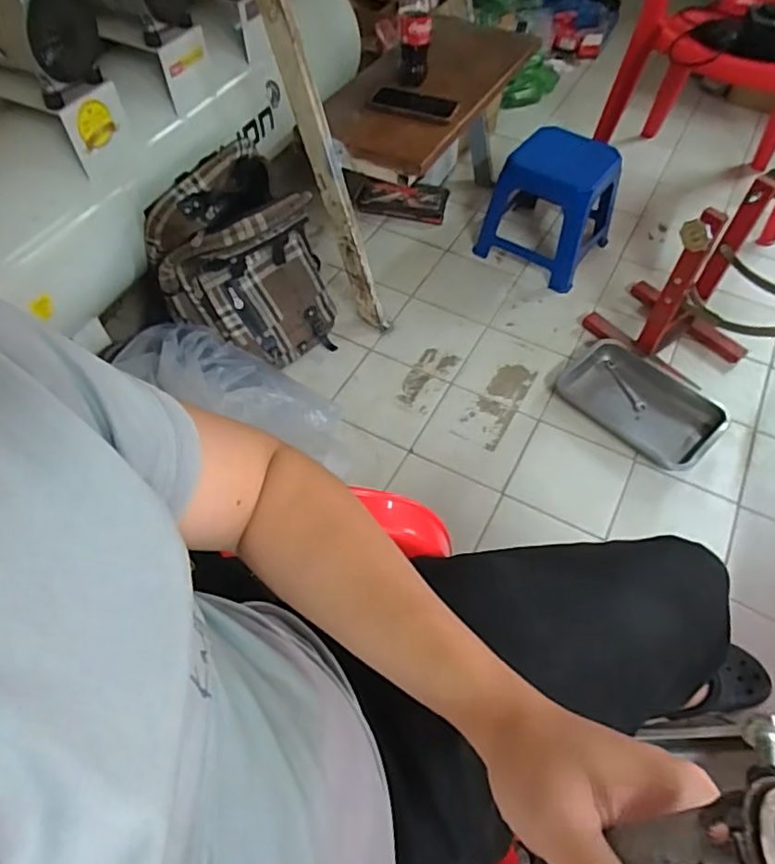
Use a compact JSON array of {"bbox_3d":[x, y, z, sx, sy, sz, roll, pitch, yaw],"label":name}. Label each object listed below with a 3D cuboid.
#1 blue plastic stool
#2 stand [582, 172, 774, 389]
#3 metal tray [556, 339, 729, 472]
[{"bbox_3d":[0.388,-0.541,1.440,0.256,0.254,0.230,31,60,19],"label":"blue plastic stool"},{"bbox_3d":[0.650,-0.267,1.185,0.236,0.372,0.407,-36,63,-23],"label":"stand"},{"bbox_3d":[0.519,-0.060,1.256,0.321,0.042,0.216,32,60,20],"label":"metal tray"}]

